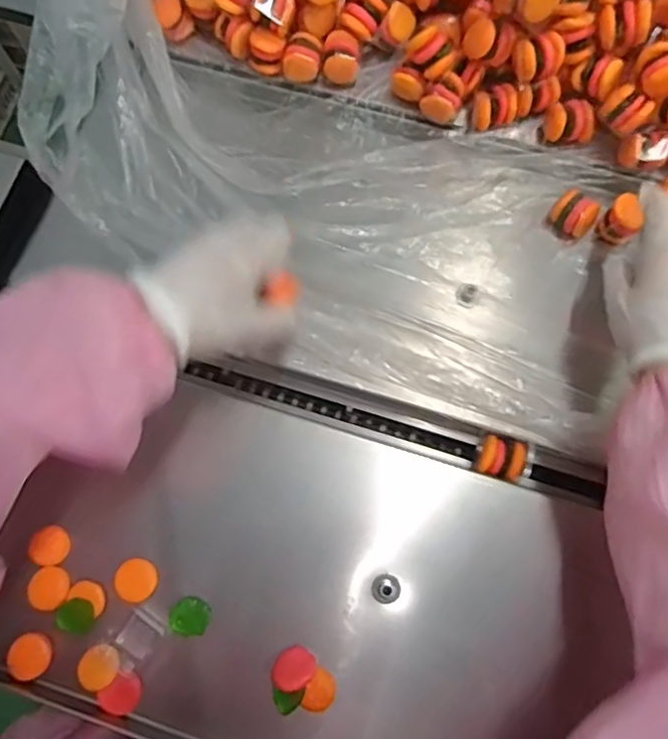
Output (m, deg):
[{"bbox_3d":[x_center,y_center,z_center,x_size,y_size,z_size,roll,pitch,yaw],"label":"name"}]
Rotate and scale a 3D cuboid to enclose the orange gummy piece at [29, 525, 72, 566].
[{"bbox_3d":[-0.206,0.128,0.425,0.026,0.011,0.027,40,61,-22],"label":"orange gummy piece"}]

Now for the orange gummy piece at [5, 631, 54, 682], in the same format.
[{"bbox_3d":[-0.209,0.197,0.402,0.028,0.010,0.029,25,61,-16],"label":"orange gummy piece"}]

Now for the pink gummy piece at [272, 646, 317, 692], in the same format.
[{"bbox_3d":[-0.027,0.203,0.401,0.026,0.007,0.031,20,43,23],"label":"pink gummy piece"}]

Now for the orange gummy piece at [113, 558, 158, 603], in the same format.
[{"bbox_3d":[-0.140,0.150,0.417,0.028,0.007,0.028,24,77,7],"label":"orange gummy piece"}]

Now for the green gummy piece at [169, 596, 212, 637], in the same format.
[{"bbox_3d":[-0.101,0.174,0.415,0.025,0.011,0.026,0,75,0],"label":"green gummy piece"}]

